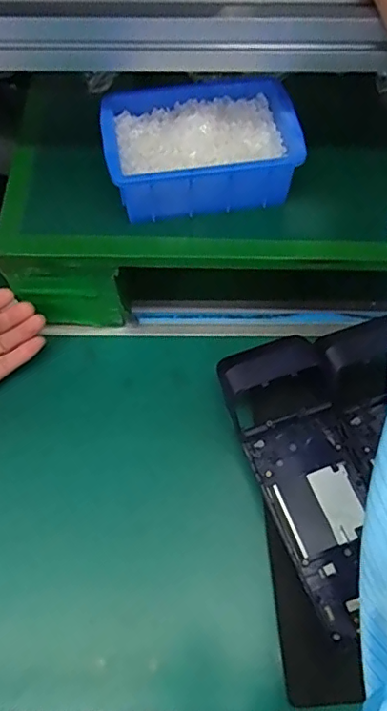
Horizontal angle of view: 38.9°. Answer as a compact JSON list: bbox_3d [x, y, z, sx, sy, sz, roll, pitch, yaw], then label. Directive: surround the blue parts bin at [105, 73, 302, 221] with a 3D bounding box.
[{"bbox_3d":[0.004,-0.166,0.445,0.149,0.058,0.104,-8,63,-5],"label":"blue parts bin"}]

